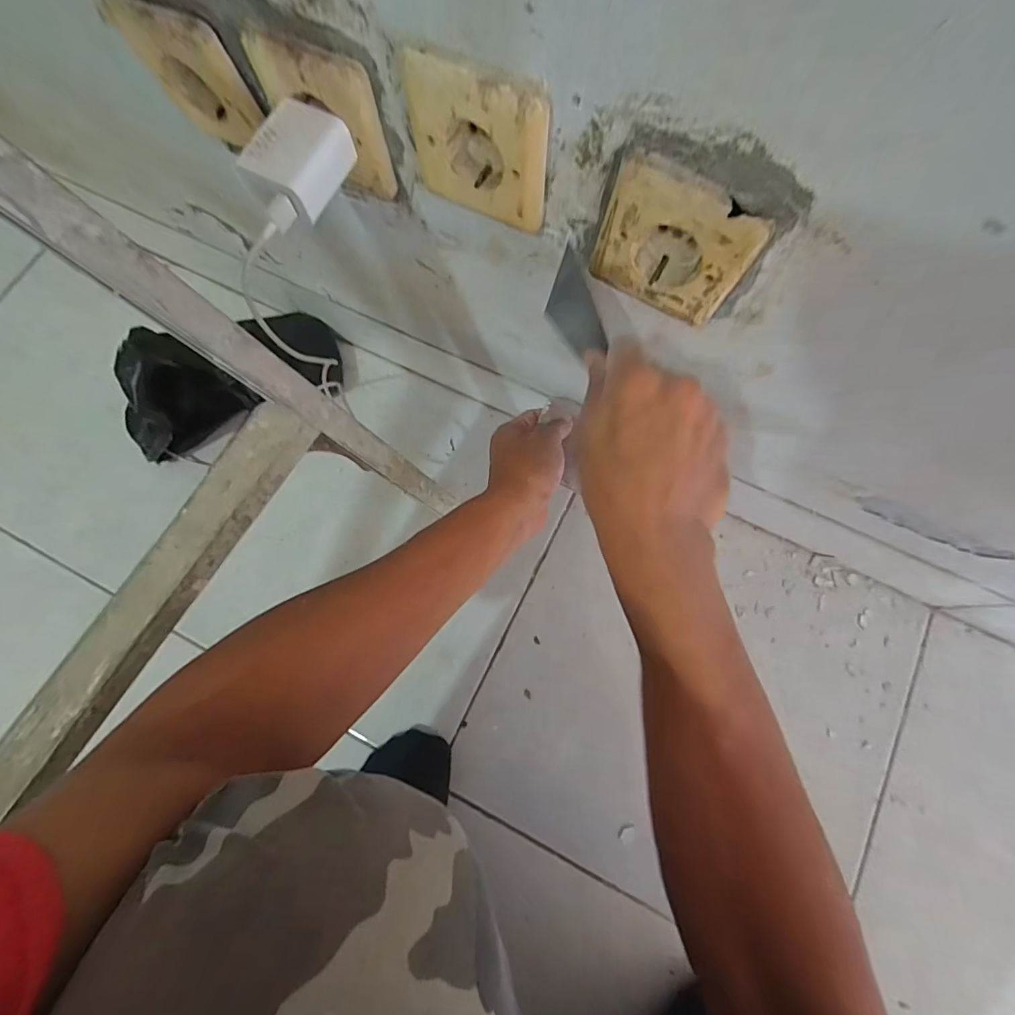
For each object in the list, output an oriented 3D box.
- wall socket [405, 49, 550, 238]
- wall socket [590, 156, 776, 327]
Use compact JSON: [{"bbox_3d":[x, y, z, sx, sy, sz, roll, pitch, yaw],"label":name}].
[{"bbox_3d":[-0.013,-0.199,0.256,0.076,0.073,0.023,23,78,6],"label":"wall socket"},{"bbox_3d":[0.091,-0.144,0.257,0.079,0.076,0.022,26,78,7],"label":"wall socket"}]

